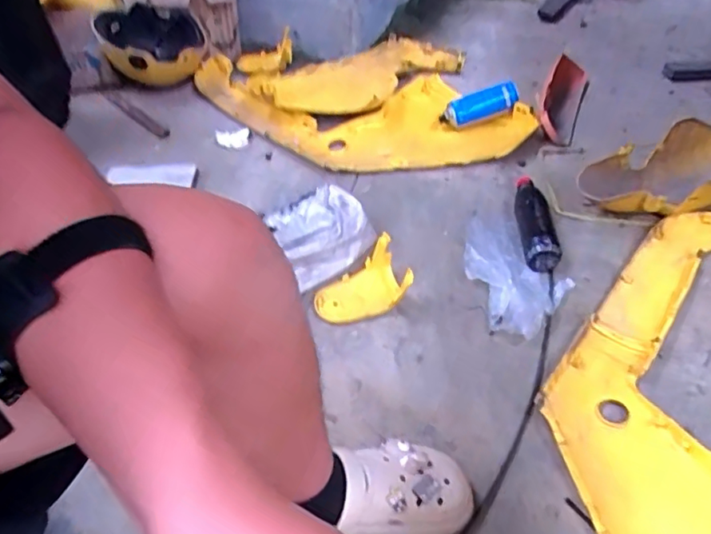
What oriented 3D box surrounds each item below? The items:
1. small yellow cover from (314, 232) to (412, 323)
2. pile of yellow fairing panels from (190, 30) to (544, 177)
[{"bbox_3d":[0.010,0.039,0.973,0.151,0.095,0.099,-22,50,-18],"label":"small yellow cover"},{"bbox_3d":[-0.005,-0.414,1.385,0.825,0.100,0.502,3,48,8],"label":"pile of yellow fairing panels"}]

